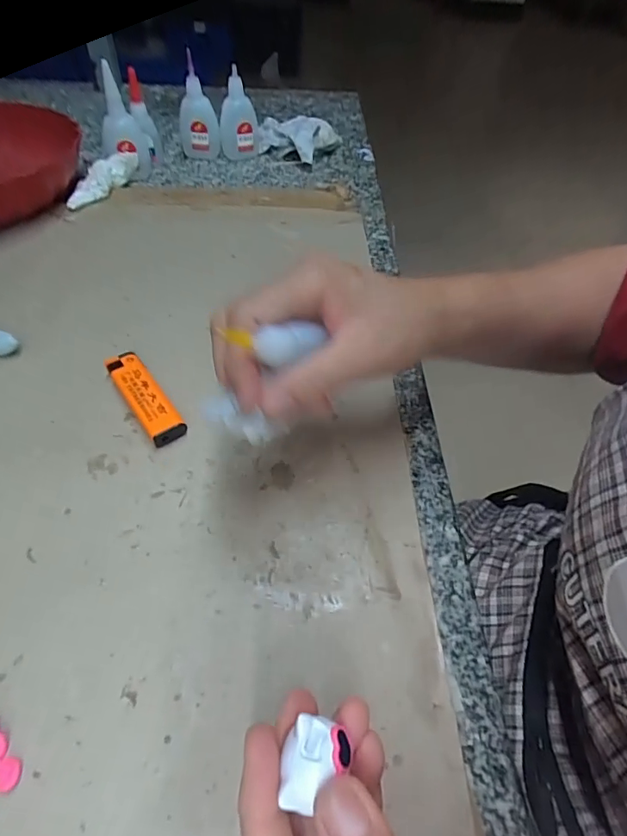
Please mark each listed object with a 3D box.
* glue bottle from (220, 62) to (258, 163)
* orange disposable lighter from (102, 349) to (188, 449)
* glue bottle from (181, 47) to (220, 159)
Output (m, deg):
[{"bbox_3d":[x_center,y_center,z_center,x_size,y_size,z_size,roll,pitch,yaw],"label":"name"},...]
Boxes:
[{"bbox_3d":[-0.084,-0.338,0.539,0.042,0.085,0.020,0,50,-6],"label":"glue bottle"},{"bbox_3d":[-0.114,-0.014,0.324,0.022,0.015,0.082,-29,58,-24],"label":"orange disposable lighter"},{"bbox_3d":[-0.130,-0.348,0.539,0.038,0.096,0.040,-12,53,-16],"label":"glue bottle"}]

